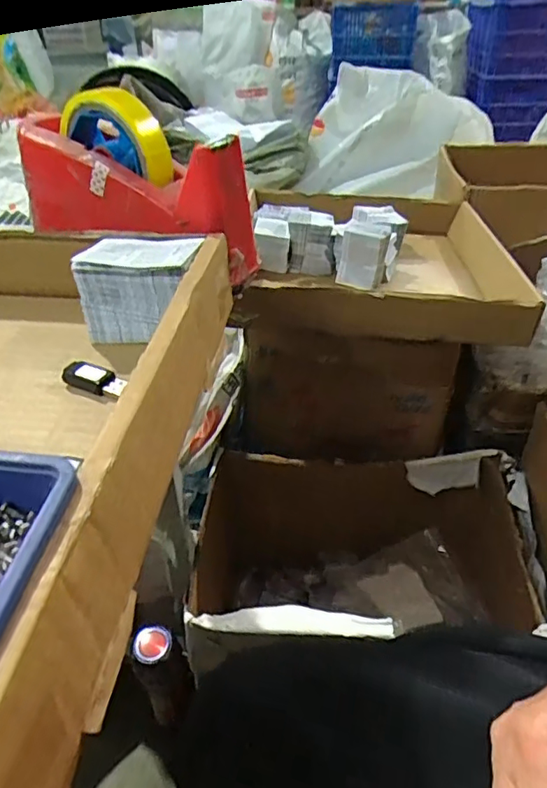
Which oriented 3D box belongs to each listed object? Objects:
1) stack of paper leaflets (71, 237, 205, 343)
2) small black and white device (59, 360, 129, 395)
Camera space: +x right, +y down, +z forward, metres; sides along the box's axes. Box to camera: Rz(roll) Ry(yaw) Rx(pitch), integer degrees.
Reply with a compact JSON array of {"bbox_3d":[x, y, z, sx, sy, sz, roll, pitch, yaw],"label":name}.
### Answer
[{"bbox_3d":[-0.086,-0.073,0.371,0.075,0.051,0.057,0,38,1],"label":"stack of paper leaflets"},{"bbox_3d":[-0.107,-0.009,0.327,0.042,0.008,0.016,16,41,21],"label":"small black and white device"}]

